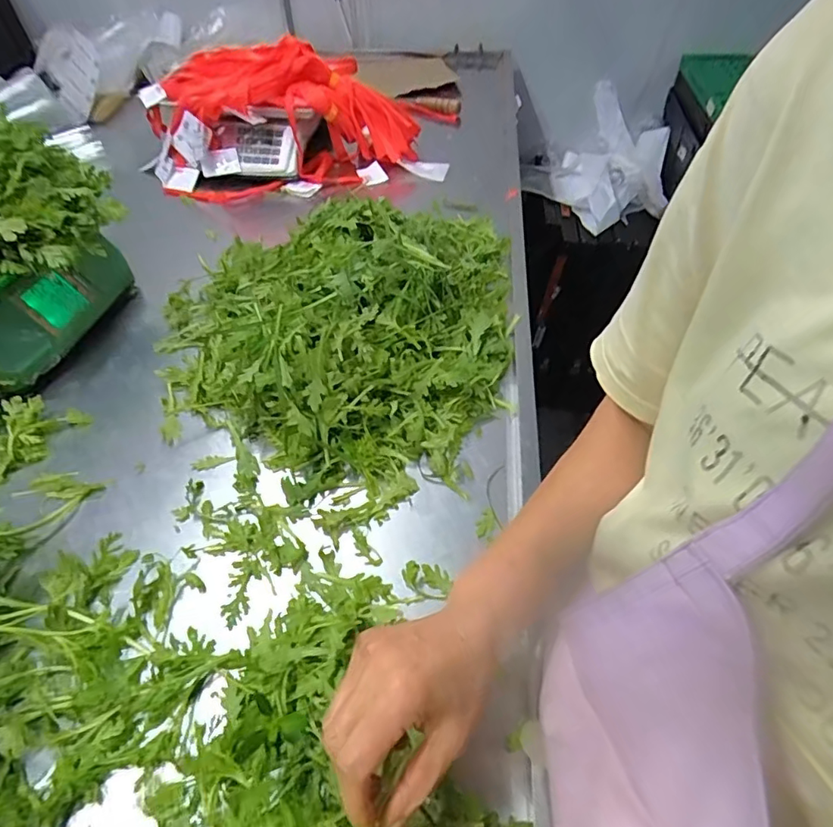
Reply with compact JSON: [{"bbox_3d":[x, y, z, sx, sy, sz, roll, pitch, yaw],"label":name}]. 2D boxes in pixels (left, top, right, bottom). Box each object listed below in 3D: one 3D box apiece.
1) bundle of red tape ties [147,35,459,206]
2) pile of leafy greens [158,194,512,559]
[{"bbox_3d":[-0.188,-0.535,0.937,0.547,0.188,0.293,-13,50,-10],"label":"bundle of red tape ties"},{"bbox_3d":[-0.073,-0.140,0.640,0.416,0.110,0.491,26,54,22],"label":"pile of leafy greens"}]

